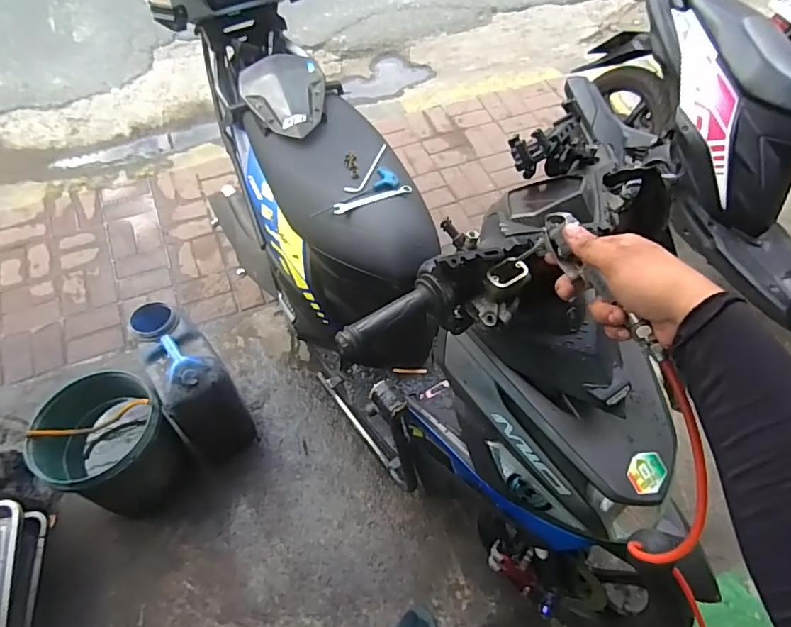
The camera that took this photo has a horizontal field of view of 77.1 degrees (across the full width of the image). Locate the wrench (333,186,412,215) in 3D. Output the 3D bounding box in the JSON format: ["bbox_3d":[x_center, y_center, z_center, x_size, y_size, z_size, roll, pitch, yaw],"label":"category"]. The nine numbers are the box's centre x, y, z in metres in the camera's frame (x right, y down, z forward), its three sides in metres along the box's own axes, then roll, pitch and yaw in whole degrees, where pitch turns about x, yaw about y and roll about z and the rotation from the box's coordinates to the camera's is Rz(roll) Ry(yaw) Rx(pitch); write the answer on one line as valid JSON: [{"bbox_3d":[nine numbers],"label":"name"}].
[{"bbox_3d":[-0.048,-0.247,1.070,0.173,0.013,0.024,-17,64,-12],"label":"wrench"}]

